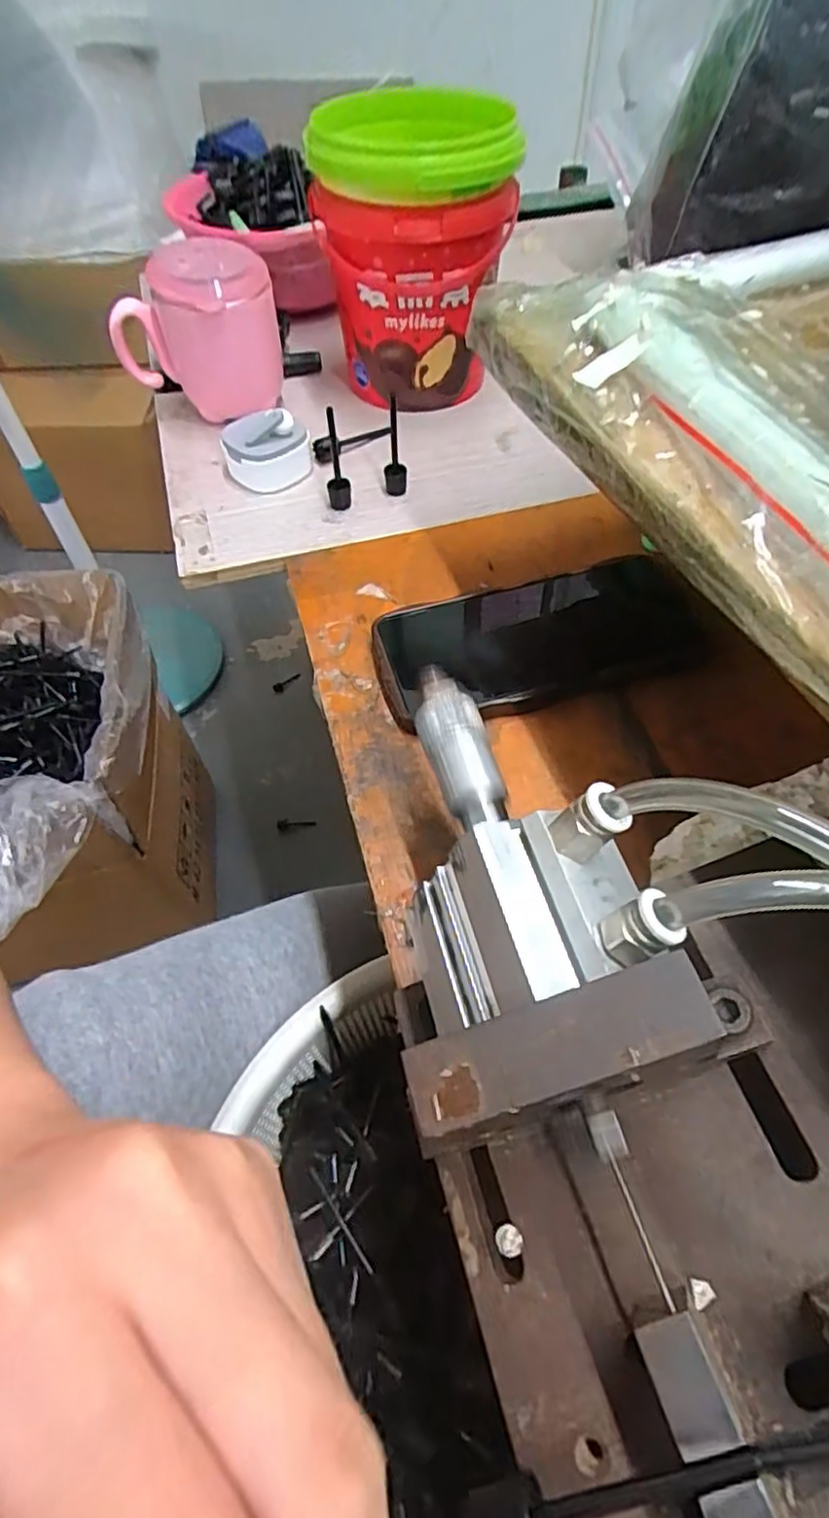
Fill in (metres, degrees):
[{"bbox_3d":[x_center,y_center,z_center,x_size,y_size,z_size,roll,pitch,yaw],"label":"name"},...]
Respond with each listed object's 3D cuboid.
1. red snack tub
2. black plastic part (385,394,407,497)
[{"bbox_3d":[-0.002,-0.351,0.469,0.127,0.159,0.120,-1,55,1],"label":"red snack tub"},{"bbox_3d":[-0.013,-0.202,0.426,0.014,0.068,0.019,-6,55,-3],"label":"black plastic part"}]

